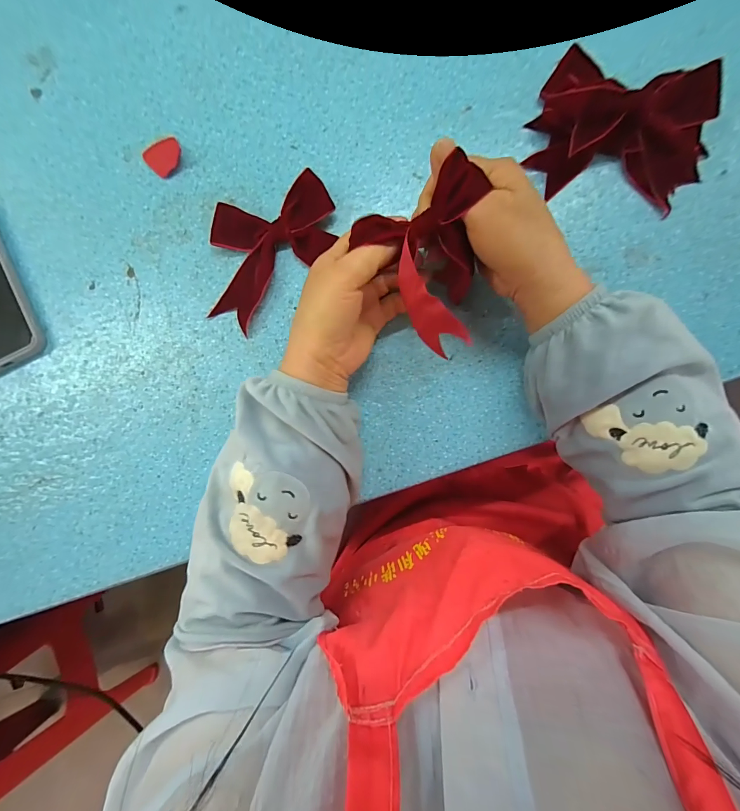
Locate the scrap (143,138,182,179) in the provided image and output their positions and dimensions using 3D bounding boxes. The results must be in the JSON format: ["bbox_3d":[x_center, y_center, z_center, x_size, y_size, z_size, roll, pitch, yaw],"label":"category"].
[{"bbox_3d":[-0.191,-0.233,0.336,0.033,0.004,0.032,0,88,3],"label":"scrap"}]

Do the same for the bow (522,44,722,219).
[{"bbox_3d":[0.210,-0.225,0.293,0.148,0.046,0.109,24,89,3],"label":"bow"}]

